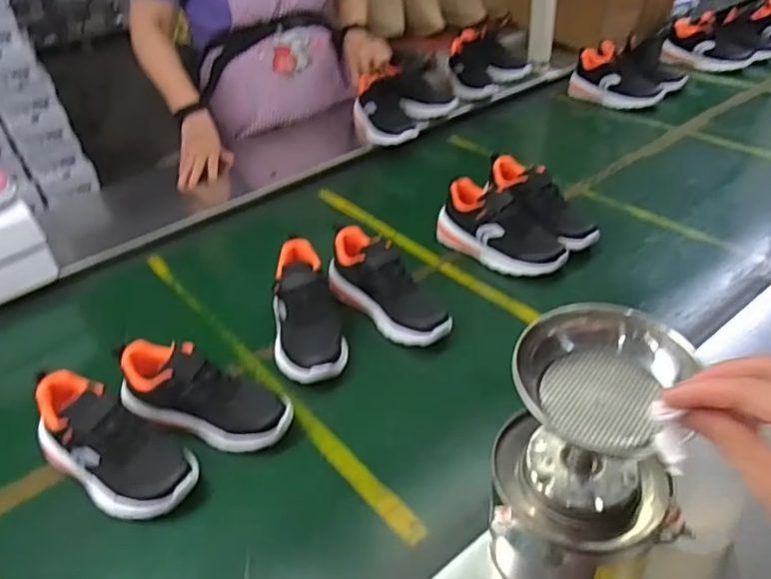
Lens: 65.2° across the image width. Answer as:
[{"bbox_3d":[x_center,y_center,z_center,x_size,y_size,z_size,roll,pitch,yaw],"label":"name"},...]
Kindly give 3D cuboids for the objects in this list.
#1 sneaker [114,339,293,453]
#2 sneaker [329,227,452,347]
[{"bbox_3d":[-0.220,0.120,0.715,0.208,0.081,0.083,10,39,24],"label":"sneaker"},{"bbox_3d":[-0.001,-0.006,0.864,0.079,0.095,0.213,-30,41,-28],"label":"sneaker"}]

